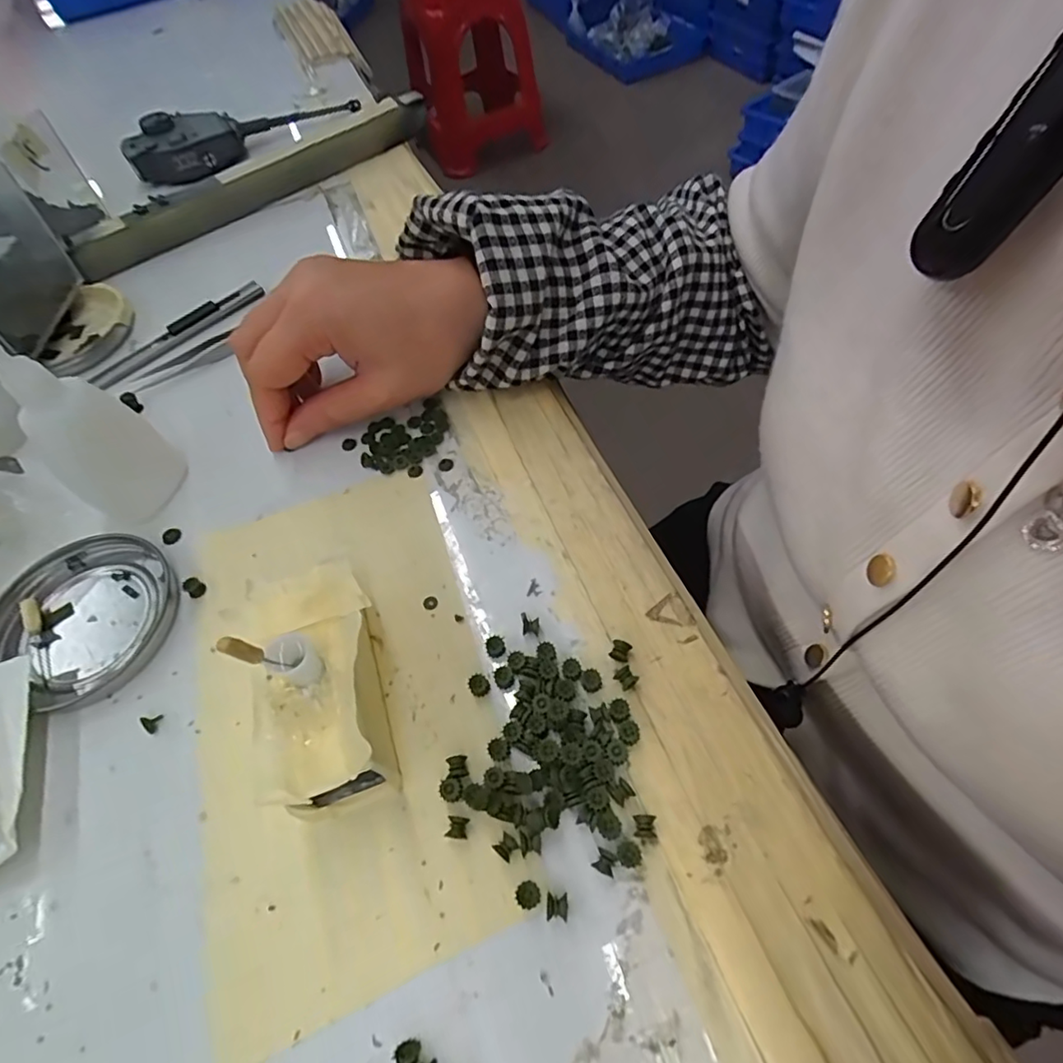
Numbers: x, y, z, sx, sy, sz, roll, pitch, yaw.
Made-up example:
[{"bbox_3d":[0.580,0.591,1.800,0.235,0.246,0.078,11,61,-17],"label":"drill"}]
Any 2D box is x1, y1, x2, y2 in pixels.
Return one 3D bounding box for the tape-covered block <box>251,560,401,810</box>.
[{"bbox_3d":[-0.072,0.056,0.208,0.039,0.038,0.085,-18,58,-5],"label":"tape-covered block"}]

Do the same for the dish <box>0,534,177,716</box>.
[{"bbox_3d":[-0.193,0.035,0.250,0.076,0.008,0.071,-3,58,4],"label":"dish"}]

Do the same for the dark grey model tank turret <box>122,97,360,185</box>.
[{"bbox_3d":[-0.240,-0.338,0.478,0.184,0.032,0.049,-40,63,-18],"label":"dark grey model tank turret"}]

